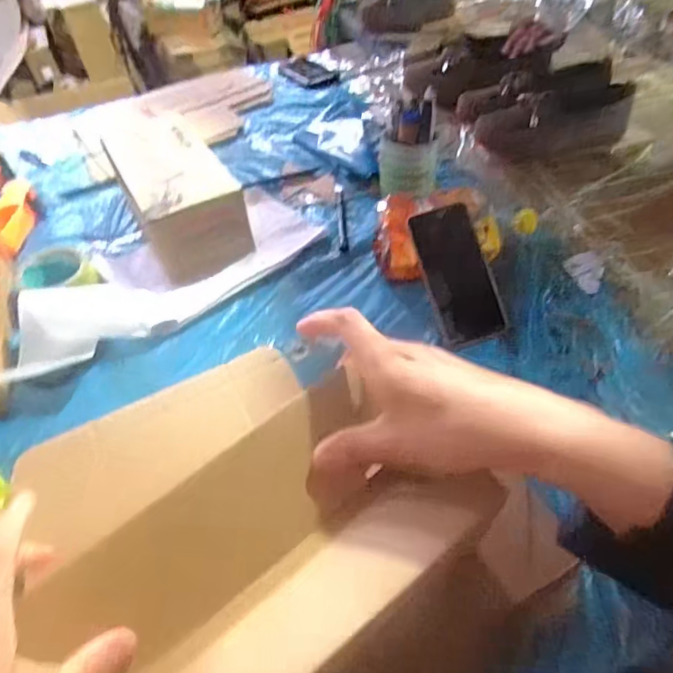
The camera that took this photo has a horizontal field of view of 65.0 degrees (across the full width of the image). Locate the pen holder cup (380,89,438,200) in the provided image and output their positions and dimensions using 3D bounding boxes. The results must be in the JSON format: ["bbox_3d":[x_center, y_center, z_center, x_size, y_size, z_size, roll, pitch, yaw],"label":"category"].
[{"bbox_3d":[0.105,-0.269,0.773,0.084,0.120,0.092,1,49,7],"label":"pen holder cup"}]

